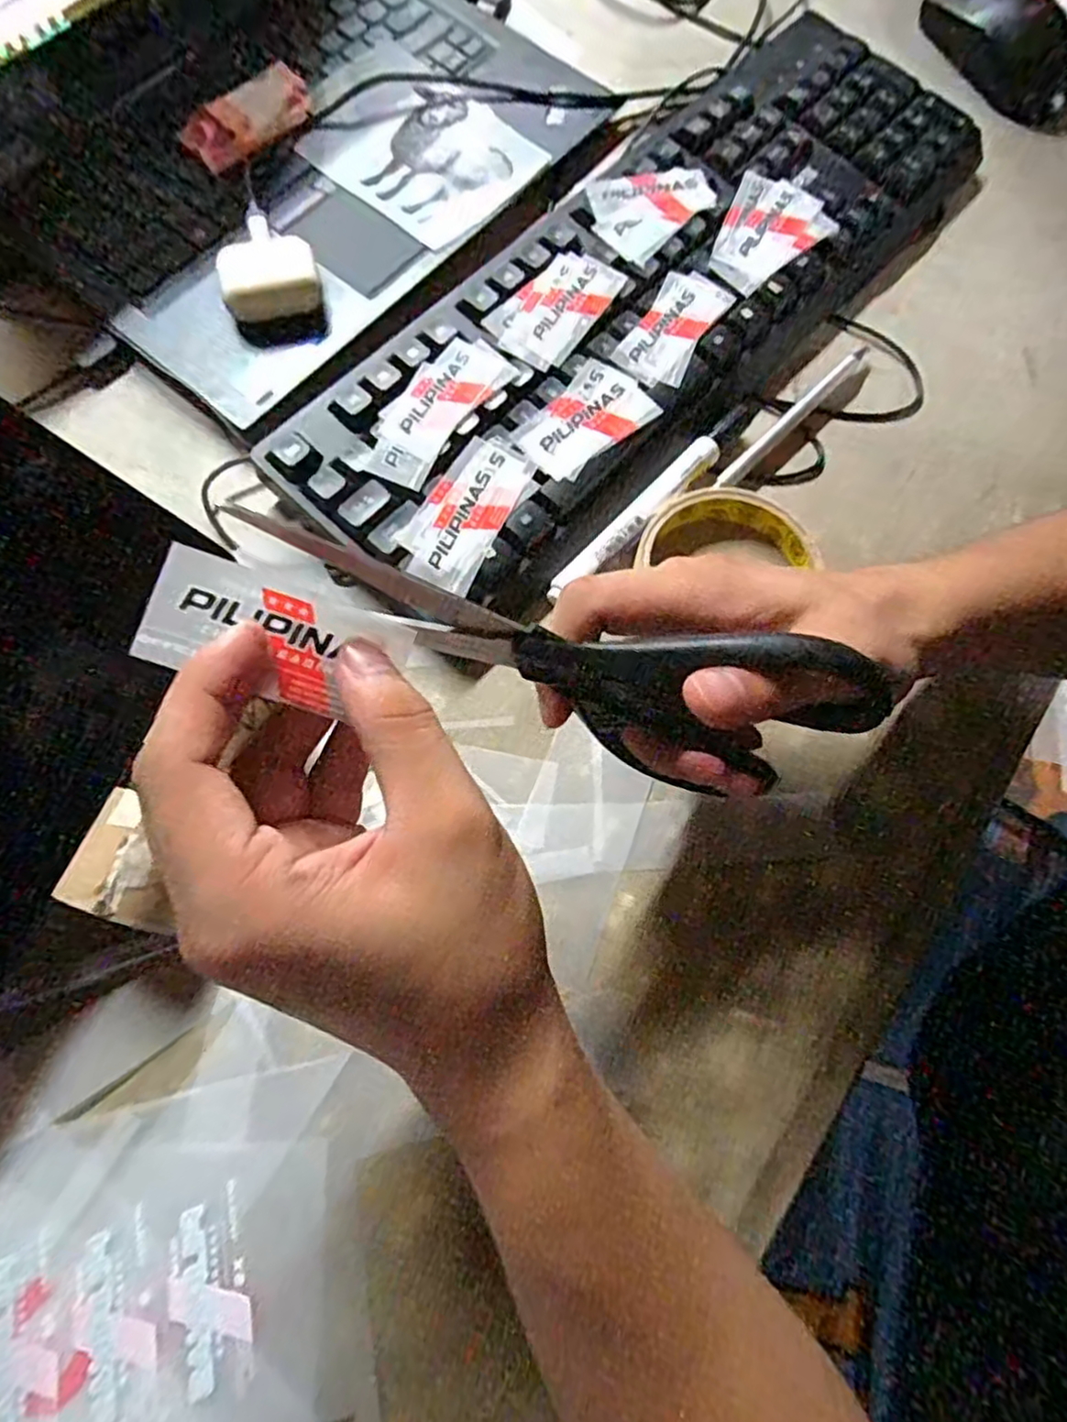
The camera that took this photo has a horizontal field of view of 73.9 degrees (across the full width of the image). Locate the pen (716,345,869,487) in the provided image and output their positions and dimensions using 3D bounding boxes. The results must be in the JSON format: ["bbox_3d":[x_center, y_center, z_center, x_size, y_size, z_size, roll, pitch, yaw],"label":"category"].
[{"bbox_3d":[0.140,-0.158,0.377,0.010,0.005,0.123,42,75,10],"label":"pen"}]

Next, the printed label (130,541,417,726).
[{"bbox_3d":[-0.068,-0.019,0.191,0.065,0.006,0.031,19,81,-16],"label":"printed label"}]

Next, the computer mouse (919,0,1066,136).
[{"bbox_3d":[0.294,-0.419,0.445,0.052,0.032,0.123,-36,76,-11],"label":"computer mouse"}]

